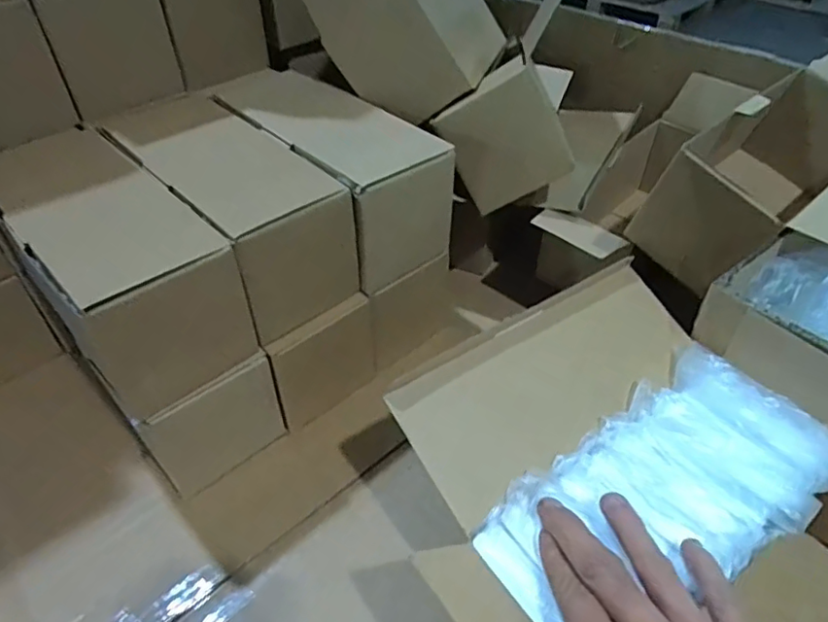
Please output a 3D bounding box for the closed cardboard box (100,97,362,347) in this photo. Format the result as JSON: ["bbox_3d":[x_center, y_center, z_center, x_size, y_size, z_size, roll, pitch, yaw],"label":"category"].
[{"bbox_3d":[-0.155,-0.089,0.470,0.090,0.101,0.237,-33,50,-27],"label":"closed cardboard box"}]

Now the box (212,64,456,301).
[{"bbox_3d":[-0.077,-0.122,0.507,0.090,0.102,0.223,-34,50,-27],"label":"box"}]

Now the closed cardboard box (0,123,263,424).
[{"bbox_3d":[-0.218,-0.042,0.422,0.090,0.099,0.227,-34,50,-28],"label":"closed cardboard box"}]

